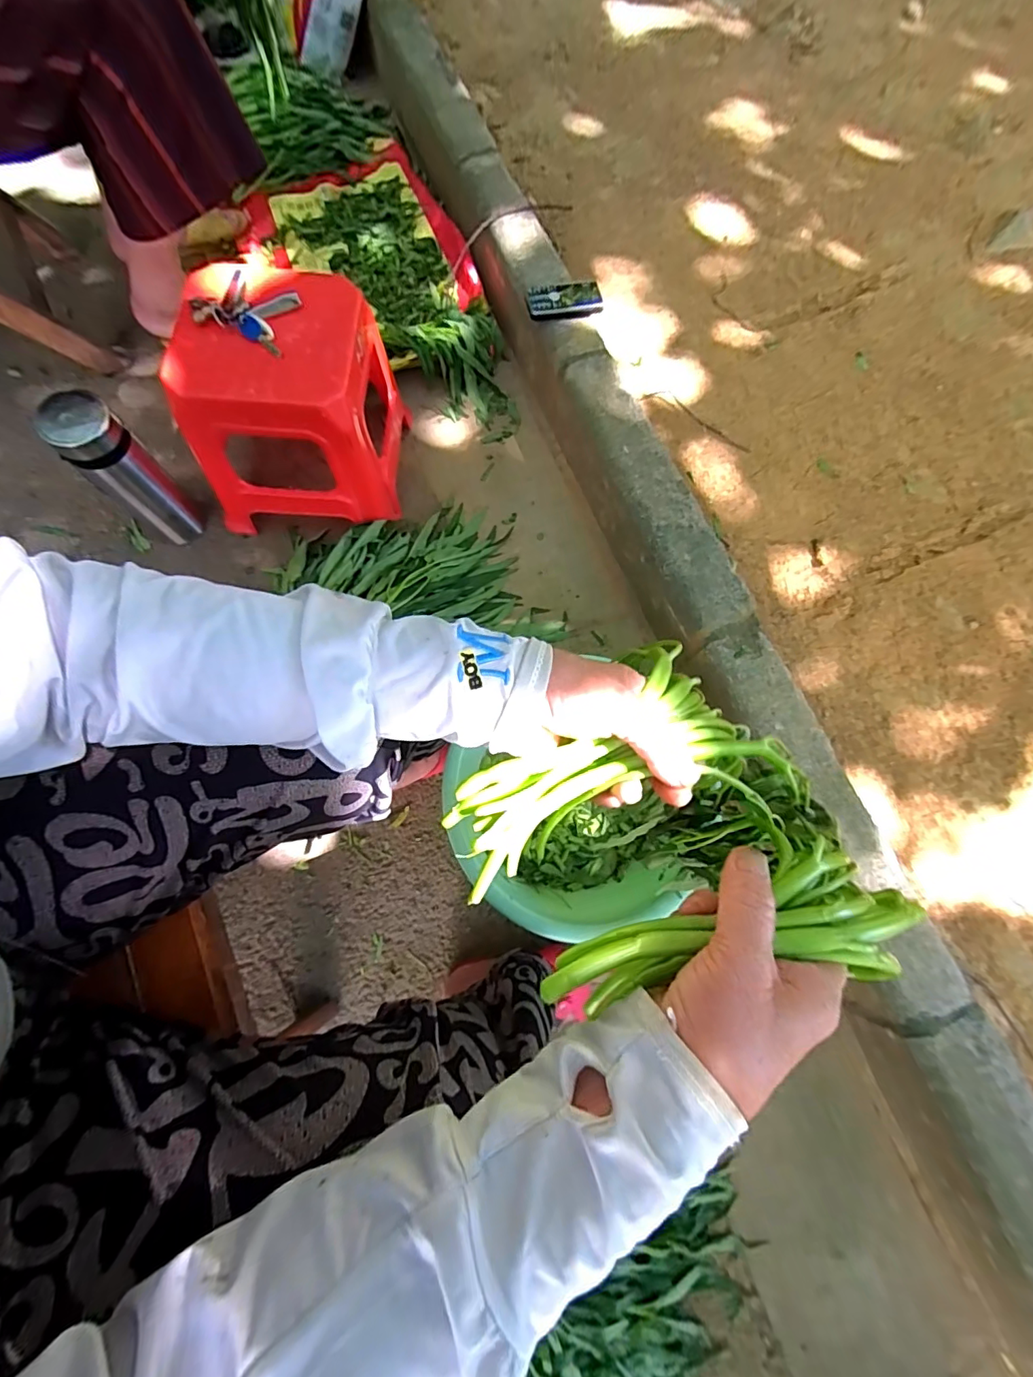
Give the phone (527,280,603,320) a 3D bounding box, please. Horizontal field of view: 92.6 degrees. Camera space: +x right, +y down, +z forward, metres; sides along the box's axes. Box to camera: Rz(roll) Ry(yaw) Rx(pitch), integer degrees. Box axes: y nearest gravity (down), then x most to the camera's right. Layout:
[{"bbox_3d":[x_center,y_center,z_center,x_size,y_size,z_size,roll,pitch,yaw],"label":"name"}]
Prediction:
[{"bbox_3d":[0.080,-0.636,0.811,0.121,0.022,0.056,-9,74,-4],"label":"phone"}]

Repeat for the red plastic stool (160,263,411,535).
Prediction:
[{"bbox_3d":[-0.318,-0.405,0.718,0.249,0.226,0.232,-2,74,-2],"label":"red plastic stool"}]

